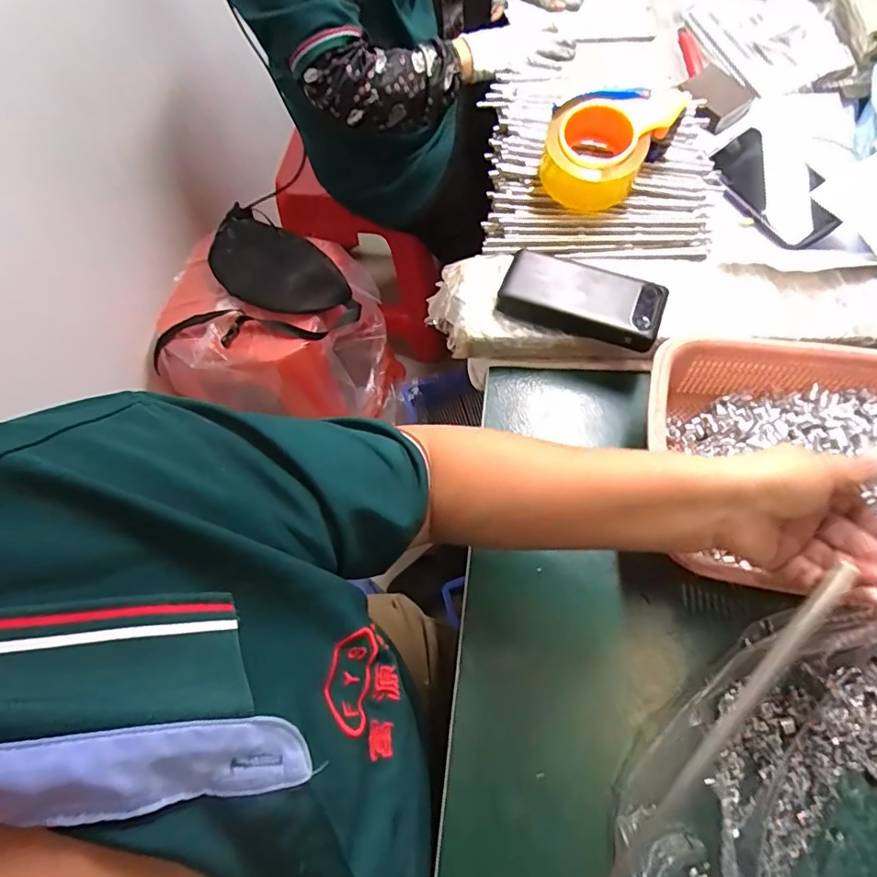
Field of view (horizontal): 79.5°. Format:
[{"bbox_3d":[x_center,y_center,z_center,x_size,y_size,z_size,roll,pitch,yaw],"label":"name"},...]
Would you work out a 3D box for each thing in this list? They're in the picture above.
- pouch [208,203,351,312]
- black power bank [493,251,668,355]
[{"bbox_3d":[-0.287,-0.295,0.905,0.252,0.077,0.132,23,68,14],"label":"pouch"},{"bbox_3d":[0.140,-0.137,0.515,0.152,0.028,0.067,18,67,12],"label":"black power bank"}]

